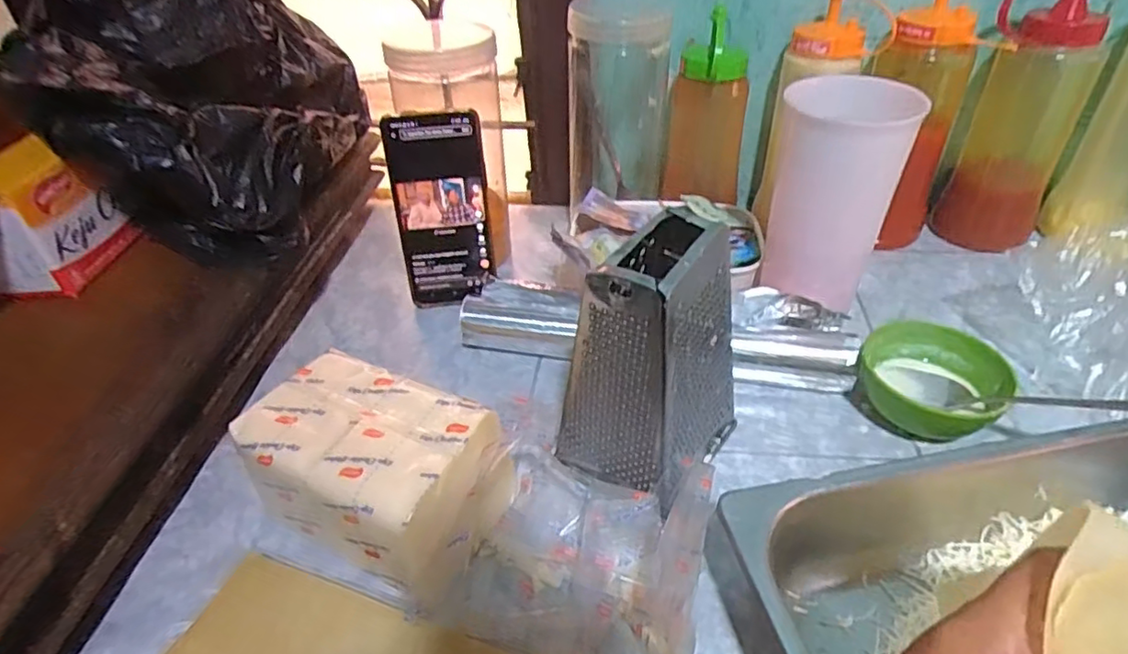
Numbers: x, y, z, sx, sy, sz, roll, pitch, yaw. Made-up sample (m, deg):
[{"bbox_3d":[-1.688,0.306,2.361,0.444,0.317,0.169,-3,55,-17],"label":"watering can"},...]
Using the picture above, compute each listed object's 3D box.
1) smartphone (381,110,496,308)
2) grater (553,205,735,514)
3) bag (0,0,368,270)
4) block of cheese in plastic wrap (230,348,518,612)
[{"bbox_3d":[-0.101,-0.096,0.523,0.074,0.162,0.008,-7,30,-9],"label":"smartphone"},{"bbox_3d":[0.055,0.017,0.373,0.077,0.164,0.095,24,47,29],"label":"grater"},{"bbox_3d":[-0.288,-0.191,0.514,0.152,0.176,0.269,0,40,4],"label":"bag"},{"bbox_3d":[-0.112,0.083,0.370,0.149,0.062,0.100,19,45,24],"label":"block of cheese in plastic wrap"}]

